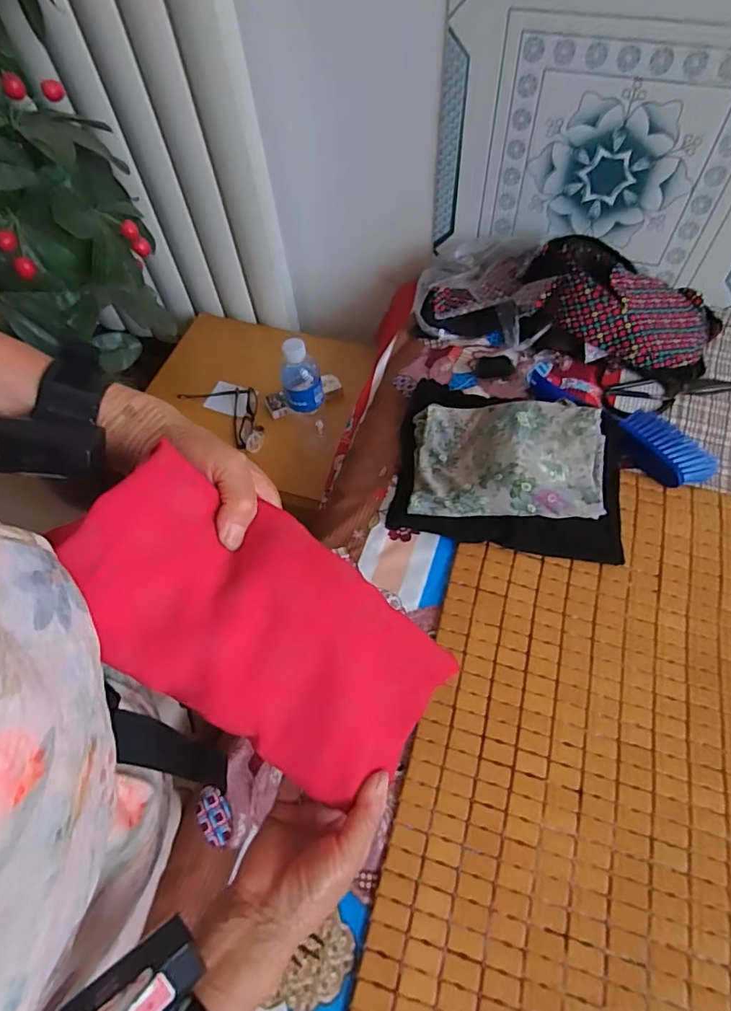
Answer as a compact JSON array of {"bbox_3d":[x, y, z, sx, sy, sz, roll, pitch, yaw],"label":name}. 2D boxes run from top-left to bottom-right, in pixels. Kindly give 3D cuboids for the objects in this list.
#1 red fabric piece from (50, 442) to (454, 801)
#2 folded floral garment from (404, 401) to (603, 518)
[{"bbox_3d":[-0.049,0.085,0.330,0.271,0.043,0.123,43,62,-25],"label":"red fabric piece"},{"bbox_3d":[0.180,-0.058,0.681,0.246,0.062,0.179,1,57,14],"label":"folded floral garment"}]

